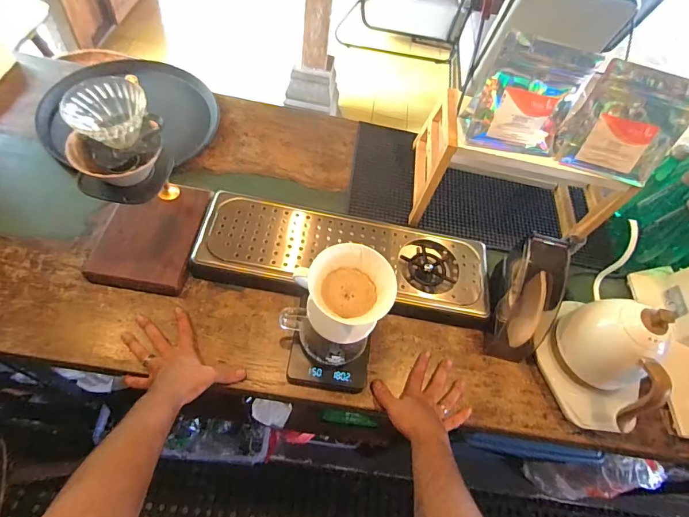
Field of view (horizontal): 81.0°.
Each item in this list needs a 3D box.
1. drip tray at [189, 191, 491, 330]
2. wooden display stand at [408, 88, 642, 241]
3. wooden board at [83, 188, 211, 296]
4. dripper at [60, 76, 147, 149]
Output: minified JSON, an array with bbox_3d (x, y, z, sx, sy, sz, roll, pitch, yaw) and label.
[{"bbox_3d":[0.004,0.000,0.749,0.531,0.053,0.182,12,60,-4],"label":"drip tray"},{"bbox_3d":[0.327,-0.172,0.774,0.345,0.224,0.203,12,58,-3],"label":"wooden display stand"},{"bbox_3d":[-0.344,-0.043,0.721,0.165,0.035,0.203,10,58,-4],"label":"wooden board"},{"bbox_3d":[-0.294,-0.180,0.513,0.085,0.054,0.090,4,59,-7],"label":"dripper"}]

